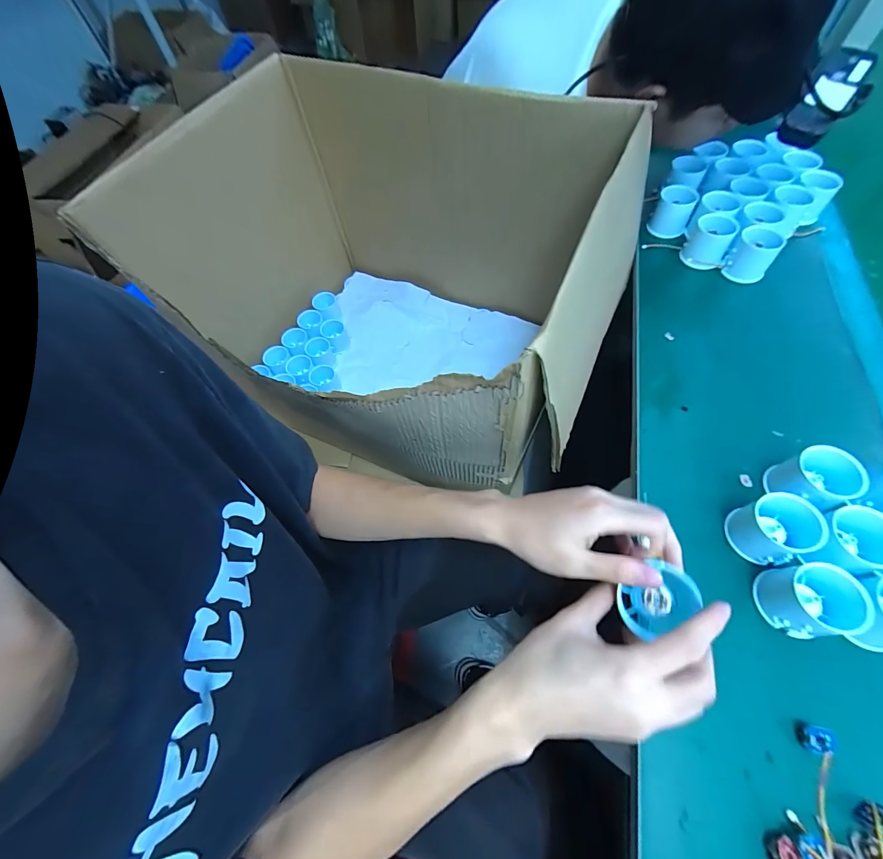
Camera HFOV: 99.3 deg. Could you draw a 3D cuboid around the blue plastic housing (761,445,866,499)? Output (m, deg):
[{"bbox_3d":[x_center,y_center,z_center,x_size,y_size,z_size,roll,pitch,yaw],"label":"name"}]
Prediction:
[{"bbox_3d":[0.360,0.050,0.367,0.052,0.055,0.052,-17,62,-4],"label":"blue plastic housing"}]

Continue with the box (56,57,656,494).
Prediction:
[{"bbox_3d":[-0.072,-0.214,0.626,0.620,0.431,0.432,19,65,14],"label":"box"}]

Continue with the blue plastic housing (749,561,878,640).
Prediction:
[{"bbox_3d":[0.318,0.145,0.321,0.065,0.050,0.056,-8,61,0],"label":"blue plastic housing"}]

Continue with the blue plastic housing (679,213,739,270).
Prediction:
[{"bbox_3d":[0.390,-0.275,0.545,0.058,0.050,0.067,33,69,20],"label":"blue plastic housing"}]

